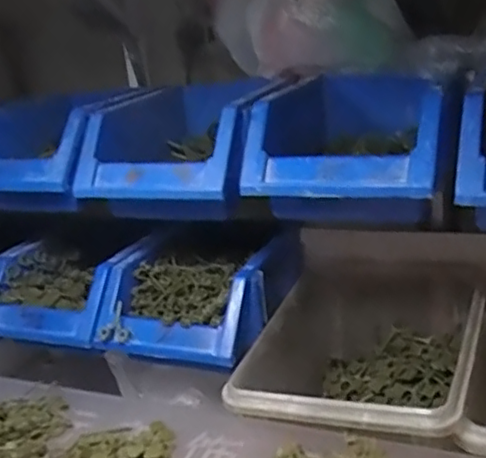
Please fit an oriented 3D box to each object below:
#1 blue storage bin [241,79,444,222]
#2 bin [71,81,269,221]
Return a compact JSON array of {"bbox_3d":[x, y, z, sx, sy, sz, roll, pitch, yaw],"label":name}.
[{"bbox_3d":[0.083,-0.063,0.461,0.120,0.082,0.194,0,18,20],"label":"blue storage bin"},{"bbox_3d":[-0.055,-0.067,0.511,0.128,0.075,0.198,-3,17,10],"label":"bin"}]

